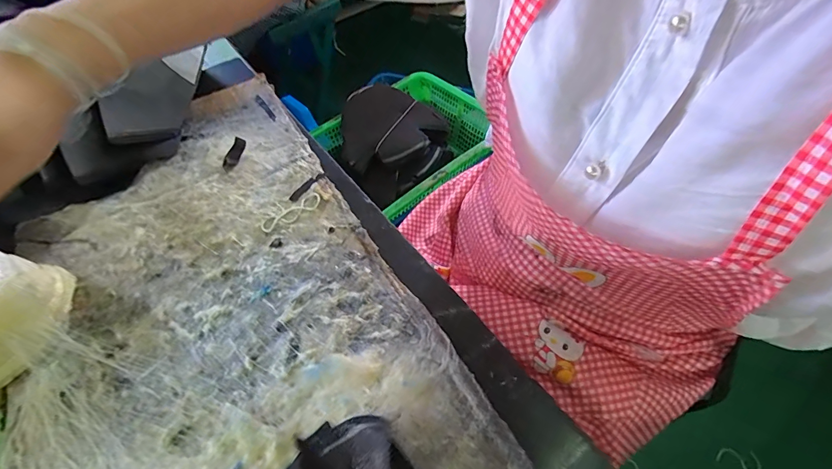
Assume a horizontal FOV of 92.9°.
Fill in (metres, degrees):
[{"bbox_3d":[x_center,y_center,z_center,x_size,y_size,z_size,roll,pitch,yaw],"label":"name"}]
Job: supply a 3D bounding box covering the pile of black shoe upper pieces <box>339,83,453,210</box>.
[{"bbox_3d":[-0.055,-0.191,0.811,0.216,0.093,0.232,-2,54,3],"label":"pile of black shoe upper pieces"}]

